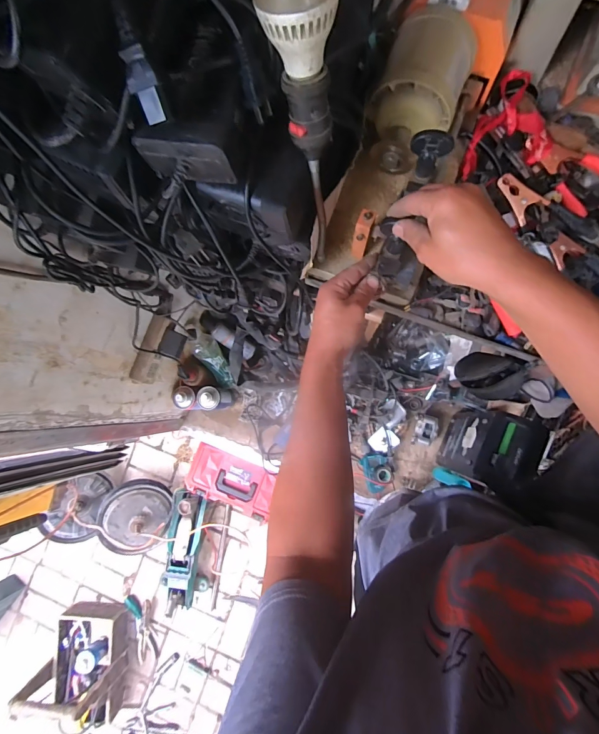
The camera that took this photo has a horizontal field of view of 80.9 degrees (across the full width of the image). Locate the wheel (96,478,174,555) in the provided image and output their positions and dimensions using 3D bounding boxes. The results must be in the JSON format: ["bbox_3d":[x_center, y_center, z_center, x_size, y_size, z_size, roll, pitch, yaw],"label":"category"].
[{"bbox_3d":[-0.606,0.559,1.308,0.272,0.107,0.254,-1,83,6],"label":"wheel"}]

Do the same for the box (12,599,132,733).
[{"bbox_3d":[-0.805,1.113,1.253,0.288,0.228,0.381,-4,83,6],"label":"box"}]

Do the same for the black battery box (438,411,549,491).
[{"bbox_3d":[0.441,0.195,0.849,0.093,0.289,0.160,22,86,8],"label":"black battery box"}]

